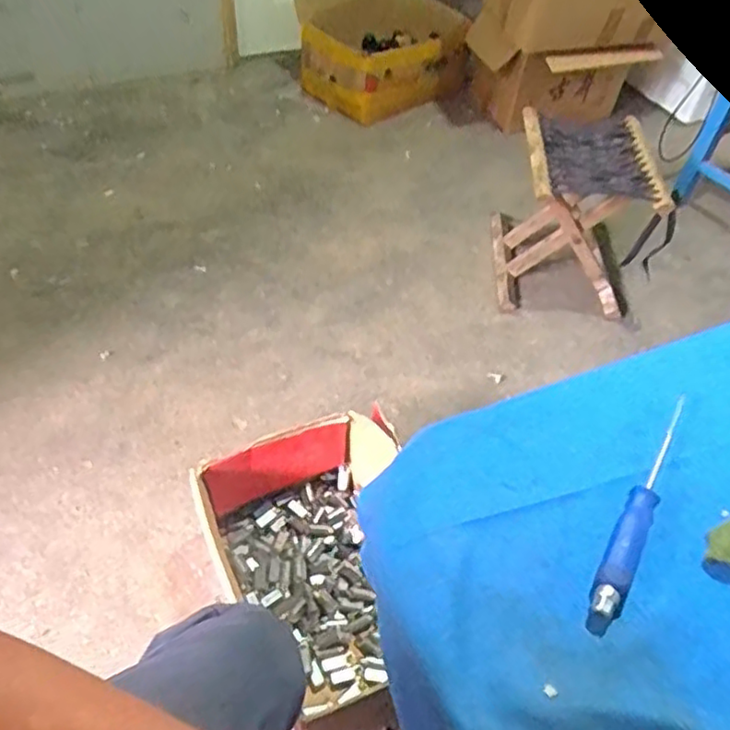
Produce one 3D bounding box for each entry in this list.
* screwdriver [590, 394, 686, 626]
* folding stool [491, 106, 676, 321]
[{"bbox_3d":[0.182,0.085,0.424,0.020,0.019,0.184,27,53,17],"label":"screwdriver"},{"bbox_3d":[0.454,-0.325,1.440,0.278,0.316,0.315,3,50,-3],"label":"folding stool"}]

